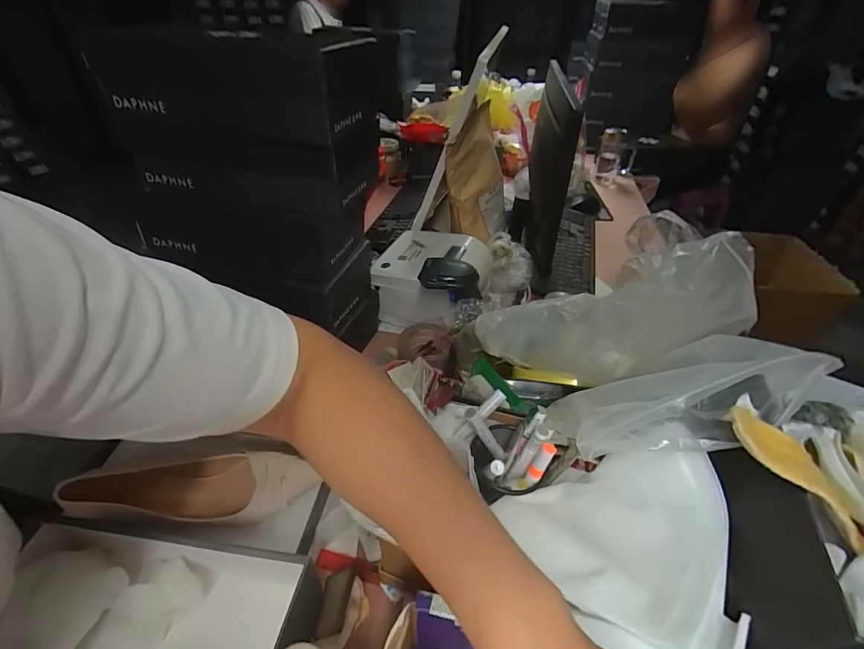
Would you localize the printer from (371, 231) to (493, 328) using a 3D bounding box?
[{"bbox_3d":[0.002,-0.084,0.801,0.198,0.130,0.177,10,40,11],"label":"printer"}]

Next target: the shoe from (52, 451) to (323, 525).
[{"bbox_3d":[-0.269,0.185,0.479,0.233,0.064,0.074,4,37,-20],"label":"shoe"}]

